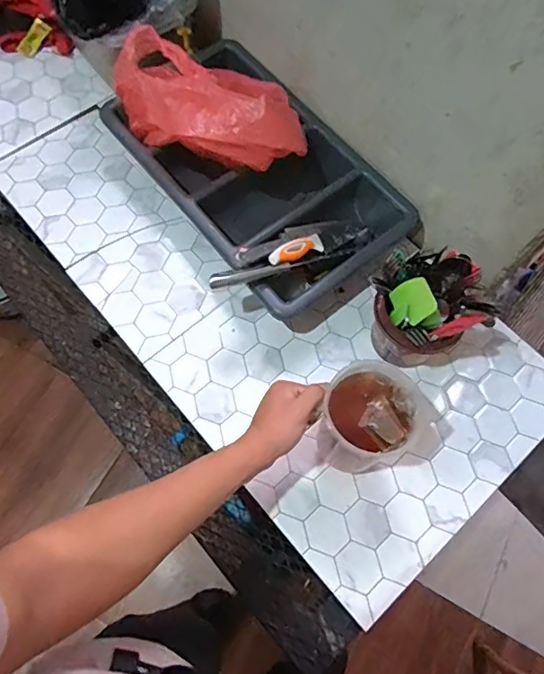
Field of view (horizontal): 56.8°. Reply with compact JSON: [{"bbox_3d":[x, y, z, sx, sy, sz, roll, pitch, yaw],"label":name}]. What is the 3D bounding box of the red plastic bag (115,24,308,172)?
[{"bbox_3d":[-0.099,-0.359,0.773,0.291,0.135,0.164,2,68,-2],"label":"red plastic bag"}]

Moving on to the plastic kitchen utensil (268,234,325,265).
[{"bbox_3d":[0.037,-0.131,0.764,0.113,0.016,0.027,-27,69,-41],"label":"plastic kitchen utensil"}]

